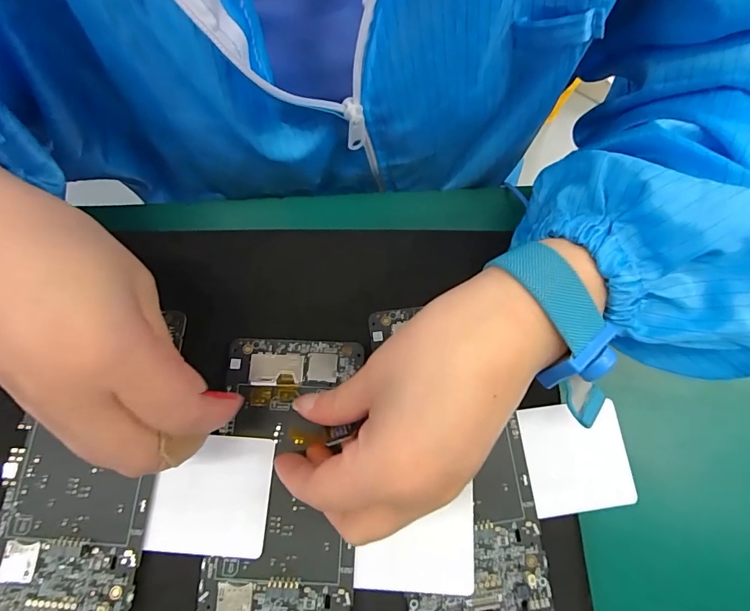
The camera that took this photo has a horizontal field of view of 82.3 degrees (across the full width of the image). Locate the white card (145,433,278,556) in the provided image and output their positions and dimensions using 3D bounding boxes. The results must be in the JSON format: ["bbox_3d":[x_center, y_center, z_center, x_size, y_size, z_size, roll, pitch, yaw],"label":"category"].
[{"bbox_3d":[-0.081,0.093,0.211,0.056,0.004,0.054,4,79,-1],"label":"white card"}]

